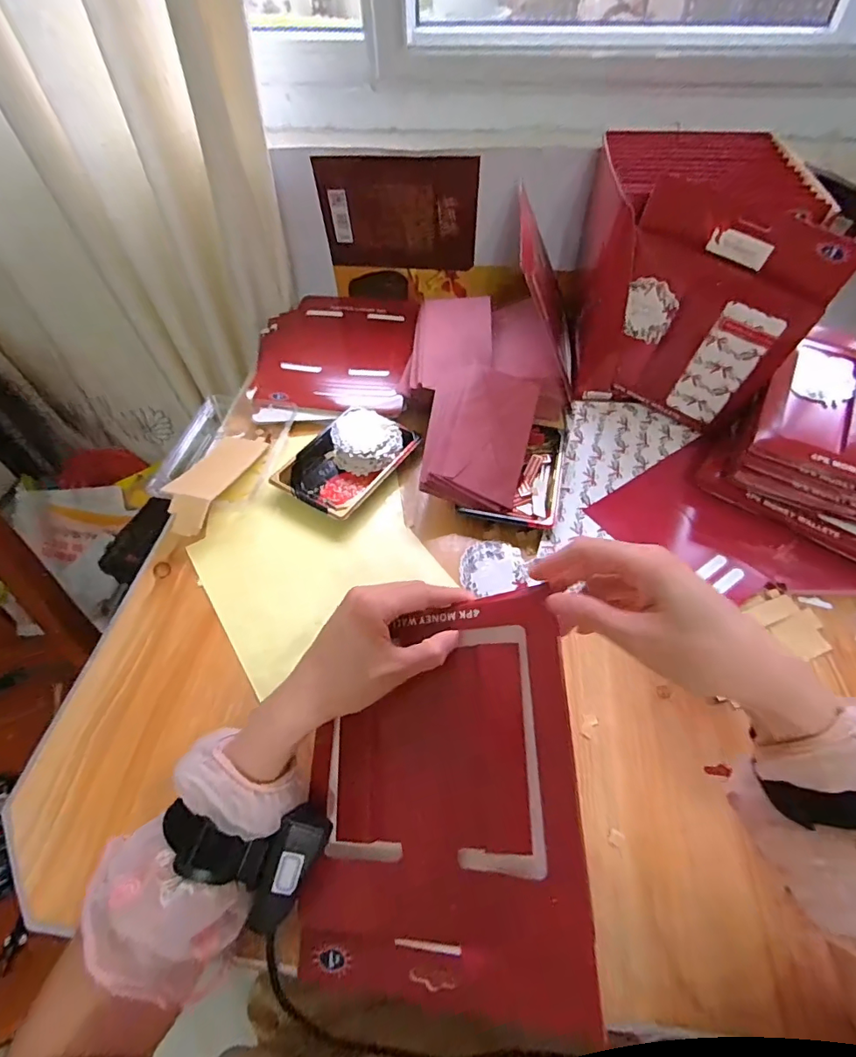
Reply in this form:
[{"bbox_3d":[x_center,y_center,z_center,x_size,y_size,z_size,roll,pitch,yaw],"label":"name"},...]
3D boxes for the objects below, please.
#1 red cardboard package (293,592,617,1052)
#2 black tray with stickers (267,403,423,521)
[{"bbox_3d":[0.004,0.172,0.332,0.187,0.013,0.234,-11,66,23],"label":"red cardboard package"},{"bbox_3d":[-0.097,-0.083,0.599,0.110,0.033,0.158,28,58,20],"label":"black tray with stickers"}]

